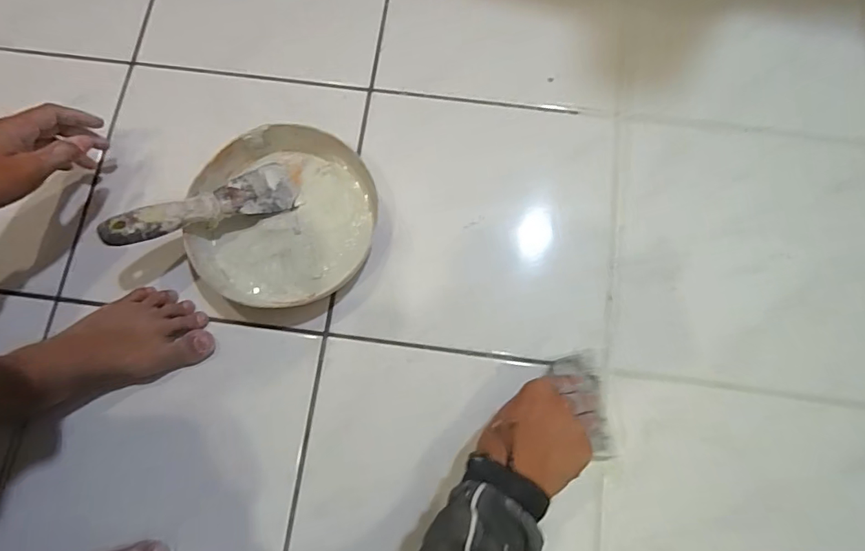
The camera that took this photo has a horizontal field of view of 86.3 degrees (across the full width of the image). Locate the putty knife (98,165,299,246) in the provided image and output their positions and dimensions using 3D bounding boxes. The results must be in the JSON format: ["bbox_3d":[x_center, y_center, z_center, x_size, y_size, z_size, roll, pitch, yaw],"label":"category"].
[{"bbox_3d":[-0.238,-0.073,0.489,0.193,0.016,0.054,-26,76,-33],"label":"putty knife"}]

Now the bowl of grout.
[{"bbox_3d":[-0.165,-0.064,0.512,0.192,0.049,0.190,0,77,2],"label":"bowl of grout"}]

